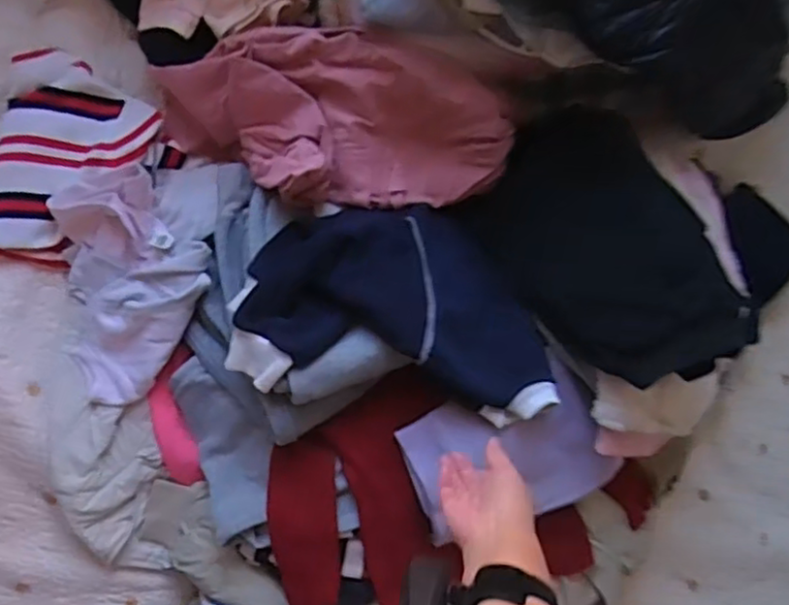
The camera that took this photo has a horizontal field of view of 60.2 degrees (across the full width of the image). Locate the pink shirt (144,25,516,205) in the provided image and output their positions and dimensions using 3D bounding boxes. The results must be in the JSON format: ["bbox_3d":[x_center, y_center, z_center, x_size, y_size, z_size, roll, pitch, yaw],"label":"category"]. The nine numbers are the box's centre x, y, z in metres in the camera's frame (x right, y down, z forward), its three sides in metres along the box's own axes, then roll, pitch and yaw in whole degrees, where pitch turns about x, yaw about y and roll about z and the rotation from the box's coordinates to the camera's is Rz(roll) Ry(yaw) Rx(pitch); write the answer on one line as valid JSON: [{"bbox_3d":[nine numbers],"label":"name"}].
[{"bbox_3d":[-0.088,-0.213,0.832,0.446,0.135,0.195,11,85,5],"label":"pink shirt"}]

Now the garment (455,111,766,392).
[{"bbox_3d":[0.231,-0.053,0.780,0.210,0.060,0.353,-32,60,6],"label":"garment"}]

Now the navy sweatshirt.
[{"bbox_3d":[0.009,-0.001,0.774,0.354,0.122,0.228,10,86,-9],"label":"navy sweatshirt"}]

